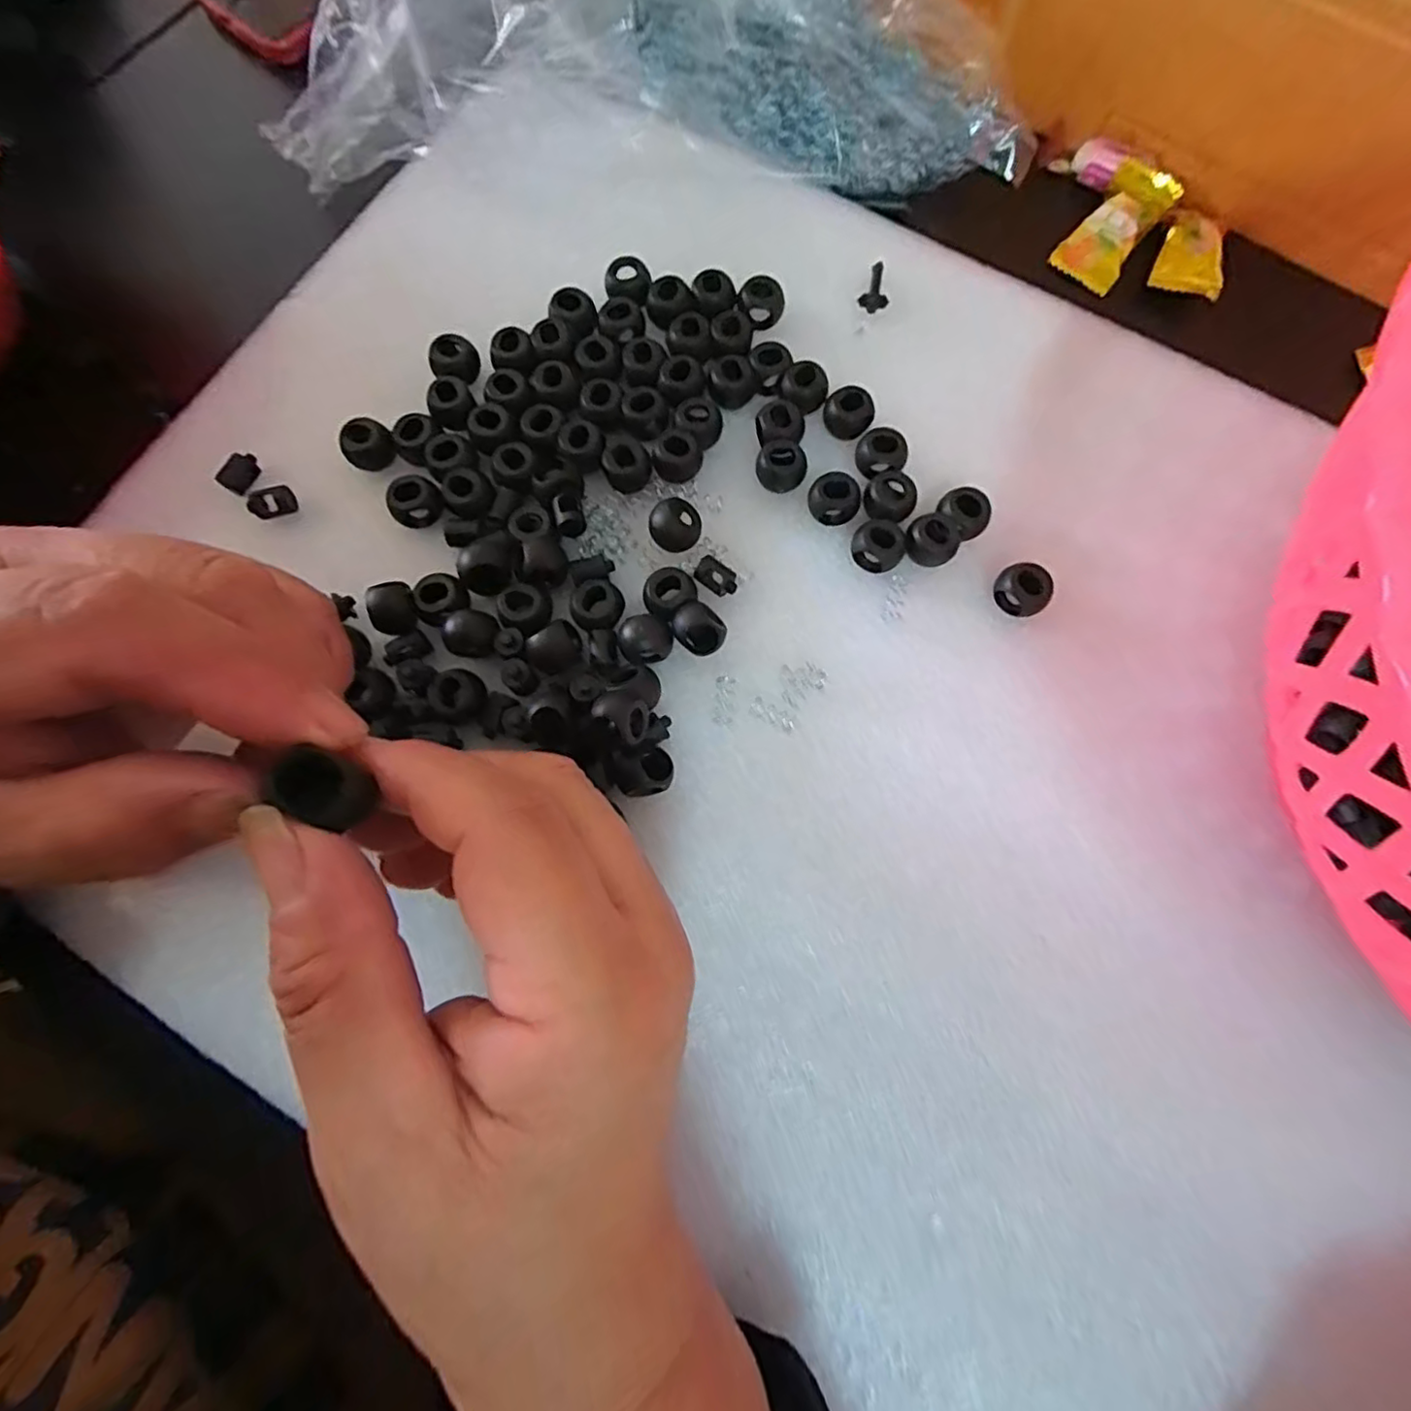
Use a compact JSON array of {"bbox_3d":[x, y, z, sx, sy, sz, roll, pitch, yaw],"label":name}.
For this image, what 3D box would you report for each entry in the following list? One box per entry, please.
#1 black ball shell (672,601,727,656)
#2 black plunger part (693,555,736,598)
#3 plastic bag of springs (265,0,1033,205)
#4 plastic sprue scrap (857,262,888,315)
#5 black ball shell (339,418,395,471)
[{"bbox_3d":[-0.002,-0.025,0.210,0.017,0.012,0.013,39,80,10],"label":"black ball shell"},{"bbox_3d":[0.004,-0.044,0.218,0.015,0.008,0.008,34,79,10],"label":"black plunger part"},{"bbox_3d":[-0.025,-0.267,0.240,0.293,0.060,0.107,-2,77,-1],"label":"plastic bag of springs"},{"bbox_3d":[0.066,-0.163,0.247,0.011,0.004,0.019,8,89,2],"label":"plastic sprue scrap"},{"bbox_3d":[-0.120,-0.092,0.229,0.017,0.013,0.015,-39,78,-8],"label":"black ball shell"}]

